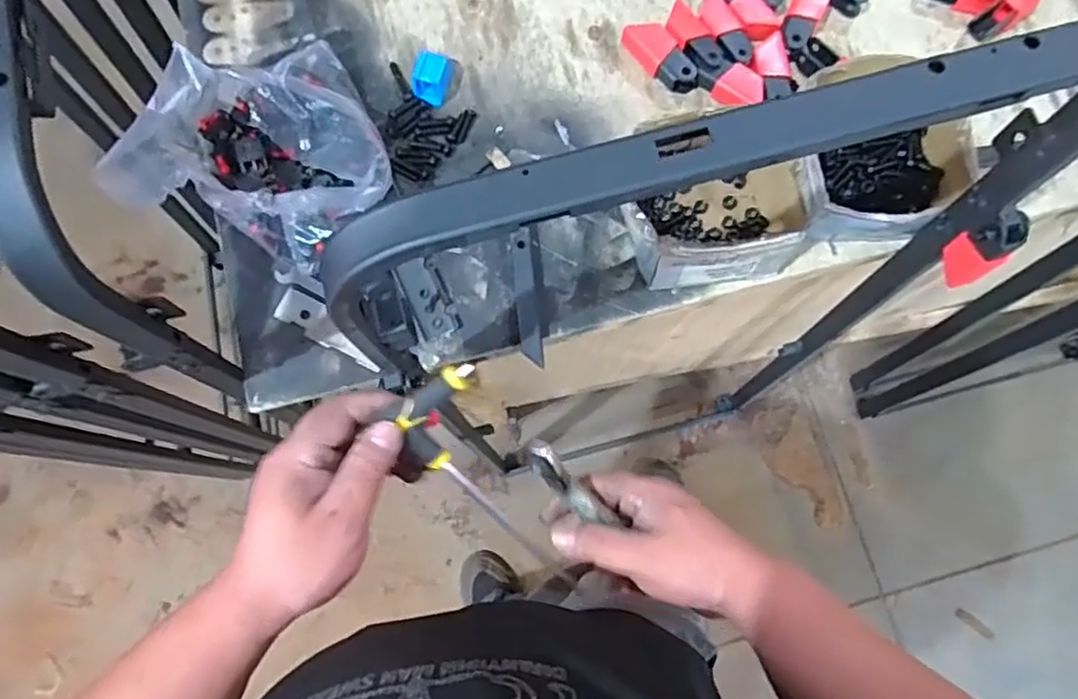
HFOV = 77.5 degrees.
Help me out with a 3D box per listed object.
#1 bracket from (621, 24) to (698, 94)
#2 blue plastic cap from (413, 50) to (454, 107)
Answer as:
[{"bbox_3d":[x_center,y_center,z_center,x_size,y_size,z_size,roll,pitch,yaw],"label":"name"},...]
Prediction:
[{"bbox_3d":[0.126,-0.299,0.692,0.036,0.026,0.091,-35,80,-6],"label":"bracket"},{"bbox_3d":[-0.109,-0.274,0.683,0.031,0.039,0.039,18,79,4],"label":"blue plastic cap"}]

